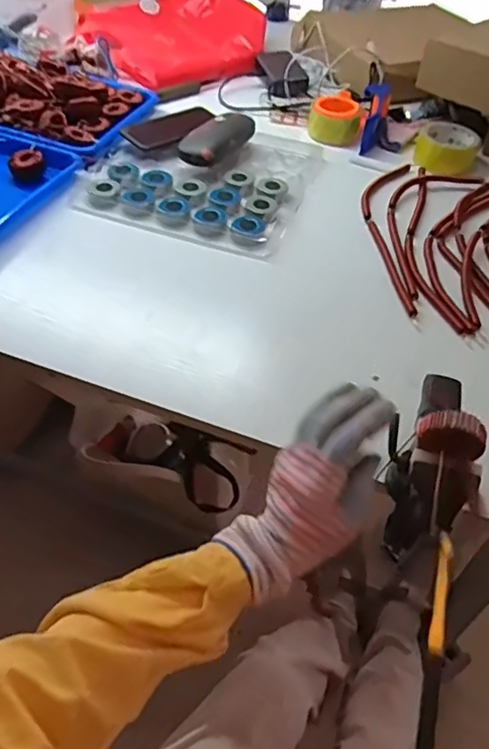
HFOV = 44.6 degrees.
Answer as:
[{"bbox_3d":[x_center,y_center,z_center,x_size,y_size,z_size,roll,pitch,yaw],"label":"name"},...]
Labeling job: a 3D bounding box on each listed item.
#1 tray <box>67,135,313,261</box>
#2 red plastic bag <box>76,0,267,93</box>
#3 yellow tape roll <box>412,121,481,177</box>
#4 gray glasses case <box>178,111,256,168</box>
[{"bbox_3d":[-0.060,-0.294,0.903,0.308,0.037,0.302,16,48,9],"label":"tray"},{"bbox_3d":[-0.134,-0.681,1.198,0.336,0.069,0.317,-25,55,-26],"label":"red plastic bag"},{"bbox_3d":[0.329,-0.370,0.967,0.096,0.039,0.117,19,49,11],"label":"yellow tape roll"},{"bbox_3d":[-0.040,-0.359,0.919,0.063,0.039,0.160,25,50,17],"label":"gray glasses case"}]

